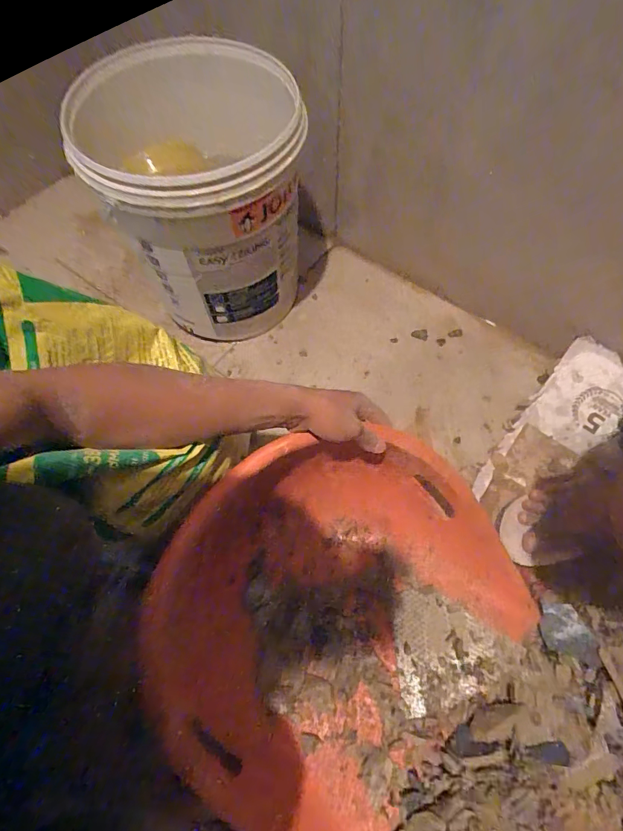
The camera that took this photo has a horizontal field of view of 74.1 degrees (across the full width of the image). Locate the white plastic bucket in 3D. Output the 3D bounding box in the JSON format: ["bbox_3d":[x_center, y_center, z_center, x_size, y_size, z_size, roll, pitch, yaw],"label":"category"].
[{"bbox_3d":[-0.153,-0.314,0.668,0.273,0.365,0.307,-11,66,-3],"label":"white plastic bucket"}]

